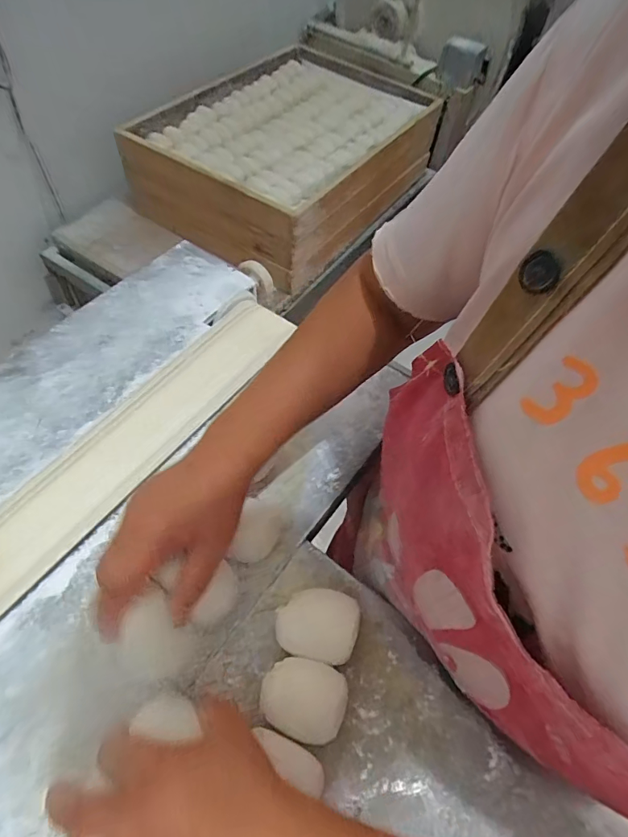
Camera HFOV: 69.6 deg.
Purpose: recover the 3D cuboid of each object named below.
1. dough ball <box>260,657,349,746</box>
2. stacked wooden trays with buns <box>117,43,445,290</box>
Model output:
[{"bbox_3d":[-0.007,0.212,0.342,0.063,0.039,0.052,15,58,4],"label":"dough ball"},{"bbox_3d":[-0.042,-0.733,1.235,0.504,0.253,0.789,33,61,14],"label":"stacked wooden trays with buns"}]

